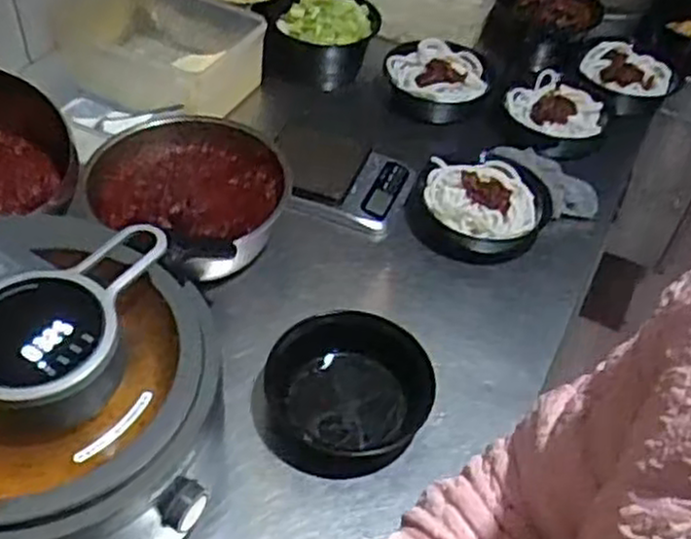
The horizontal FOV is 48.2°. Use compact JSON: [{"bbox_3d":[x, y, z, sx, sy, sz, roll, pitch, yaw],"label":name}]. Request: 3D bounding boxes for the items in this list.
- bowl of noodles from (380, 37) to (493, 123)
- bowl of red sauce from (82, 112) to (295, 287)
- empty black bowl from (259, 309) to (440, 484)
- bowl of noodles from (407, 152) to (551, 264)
[{"bbox_3d":[0.141,-0.294,1.191,0.164,0.047,0.172,2,46,-2],"label":"bowl of noodles"},{"bbox_3d":[-0.197,-0.093,0.980,0.232,0.097,0.215,2,46,-2],"label":"bowl of red sauce"},{"bbox_3d":[0.002,0.129,0.808,0.178,0.057,0.172,2,46,-2],"label":"empty black bowl"},{"bbox_3d":[0.168,-0.083,1.019,0.178,0.068,0.152,-5,47,-9],"label":"bowl of noodles"}]

